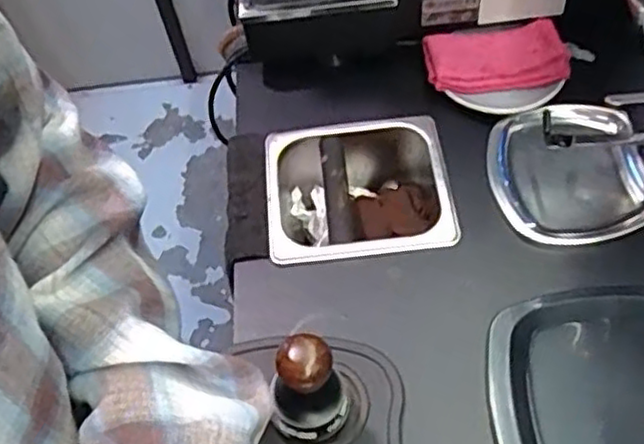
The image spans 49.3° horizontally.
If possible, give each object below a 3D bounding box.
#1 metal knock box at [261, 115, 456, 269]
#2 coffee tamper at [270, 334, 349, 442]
[{"bbox_3d":[0.038,-0.015,0.718,0.177,0.089,0.162,-7,55,3],"label":"metal knock box"},{"bbox_3d":[-0.008,0.123,0.515,0.046,0.097,0.048,-4,55,5],"label":"coffee tamper"}]

